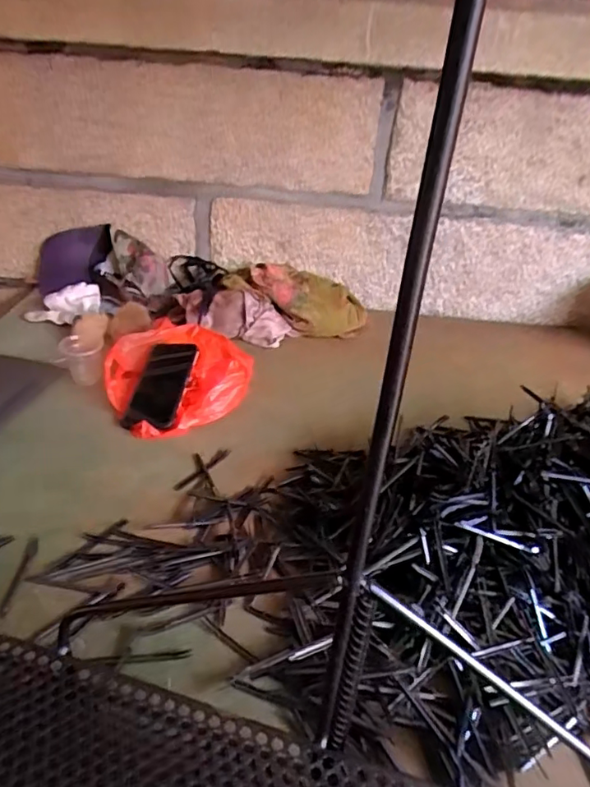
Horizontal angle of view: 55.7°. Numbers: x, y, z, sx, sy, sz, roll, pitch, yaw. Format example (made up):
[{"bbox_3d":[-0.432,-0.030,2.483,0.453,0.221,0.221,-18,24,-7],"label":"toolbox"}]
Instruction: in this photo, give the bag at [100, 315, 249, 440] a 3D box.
[{"bbox_3d":[-0.190,-0.032,0.853,0.199,0.066,0.215,-24,42,-35],"label":"bag"}]

